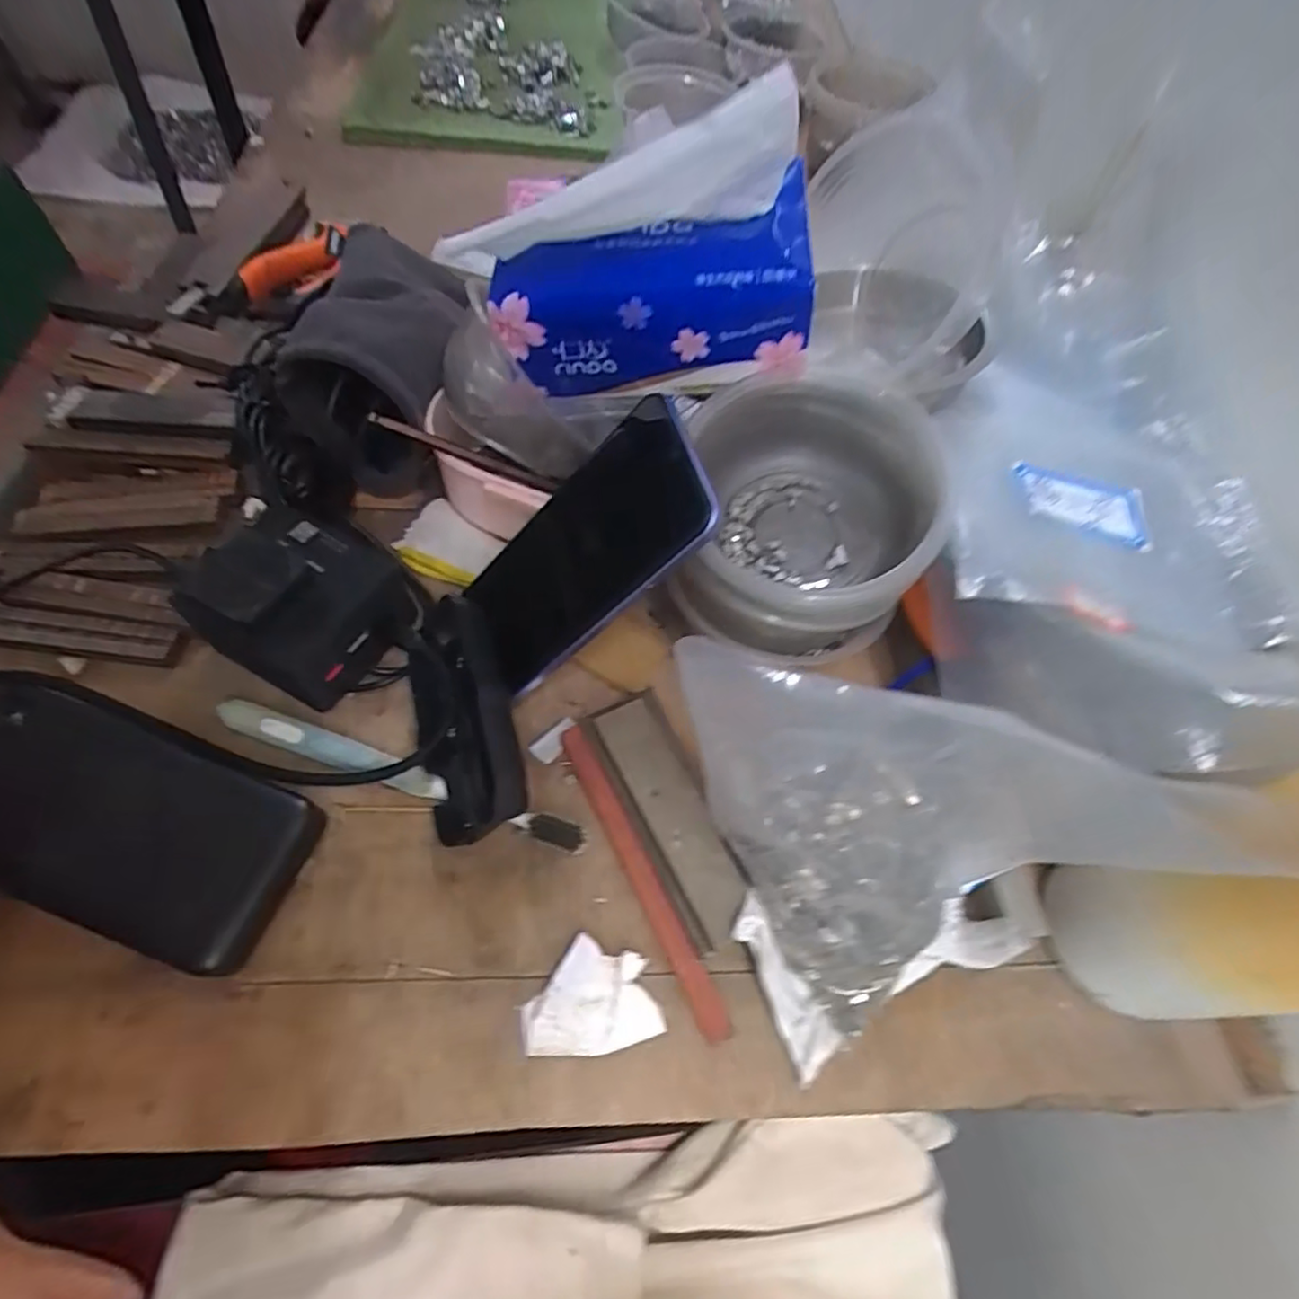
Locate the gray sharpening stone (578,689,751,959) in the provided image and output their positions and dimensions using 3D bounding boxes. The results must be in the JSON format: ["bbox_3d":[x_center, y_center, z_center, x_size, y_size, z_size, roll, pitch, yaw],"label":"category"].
[{"bbox_3d":[0.009,0.074,0.296,0.036,0.034,0.111,-22,65,-17],"label":"gray sharpening stone"}]

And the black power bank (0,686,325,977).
[{"bbox_3d":[-0.223,0.074,0.277,0.156,0.025,0.073,20,60,5],"label":"black power bank"}]

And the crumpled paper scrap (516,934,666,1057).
[{"bbox_3d":[-0.025,0.142,0.268,0.053,0.008,0.042,-11,62,-12],"label":"crumpled paper scrap"}]

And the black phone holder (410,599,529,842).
[{"bbox_3d":[-0.085,0.030,0.296,0.047,0.052,0.106,-12,62,-13],"label":"black phone holder"}]

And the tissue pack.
[{"bbox_3d":[-0.005,-0.164,0.282,0.149,0.124,0.056,1,60,-6],"label":"tissue pack"}]

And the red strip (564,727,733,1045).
[{"bbox_3d":[-0.004,0.097,0.287,0.011,0.010,0.143,-23,65,-18],"label":"red strip"}]

